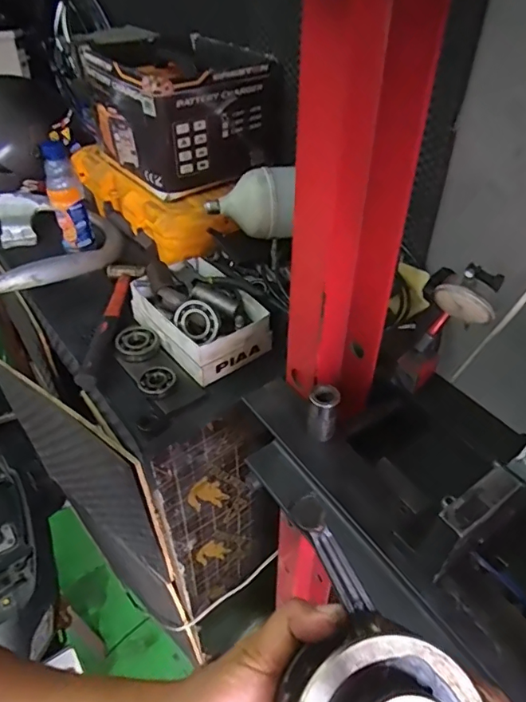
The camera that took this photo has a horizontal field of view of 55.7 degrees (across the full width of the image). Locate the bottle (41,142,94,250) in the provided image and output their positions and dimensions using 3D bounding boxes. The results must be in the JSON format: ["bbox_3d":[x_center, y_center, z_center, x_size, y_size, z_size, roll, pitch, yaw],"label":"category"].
[{"bbox_3d":[-0.380,-0.301,0.959,0.063,0.181,0.053,-12,43,-13],"label":"bottle"}]

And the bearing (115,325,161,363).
[{"bbox_3d":[-0.202,-0.014,0.792,0.062,0.018,0.072,-23,46,-23],"label":"bearing"}]

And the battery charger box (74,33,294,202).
[{"bbox_3d":[-0.164,-0.486,1.006,0.312,0.194,0.341,-18,44,-19],"label":"battery charger box"}]

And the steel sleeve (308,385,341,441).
[{"bbox_3d":[0.058,0.063,0.484,0.026,0.059,0.023,7,42,9],"label":"steel sleeve"}]

